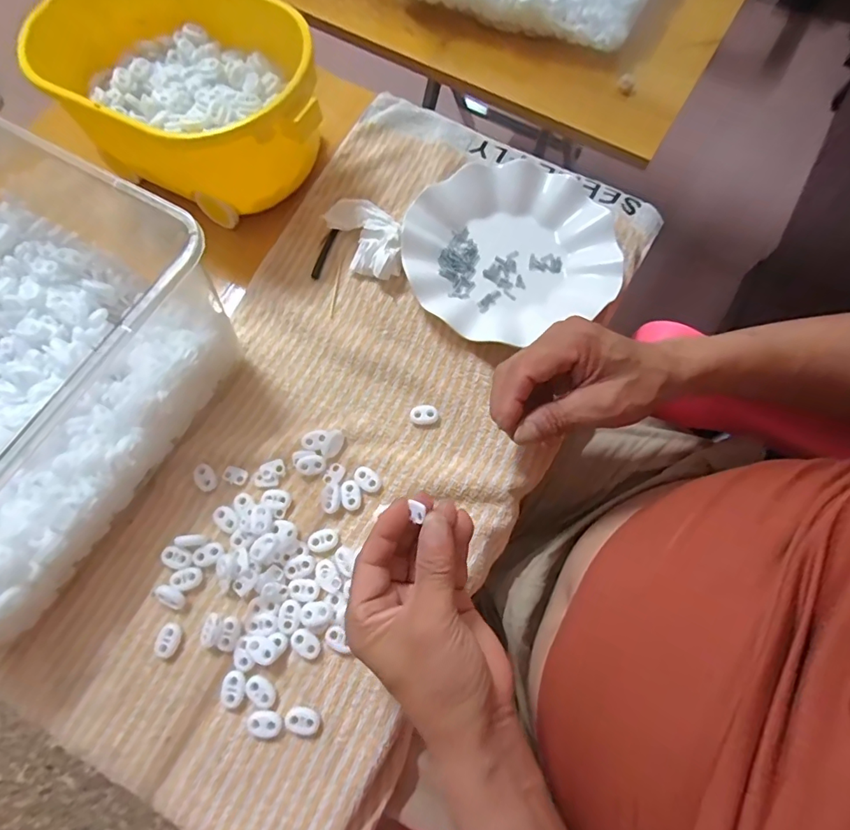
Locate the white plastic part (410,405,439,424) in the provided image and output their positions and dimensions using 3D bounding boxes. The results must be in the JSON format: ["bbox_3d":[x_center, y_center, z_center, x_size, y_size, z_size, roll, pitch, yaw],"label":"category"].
[{"bbox_3d":[-0.001,0.000,0.381,0.022,0.006,0.016,-2,71,0],"label":"white plastic part"}]

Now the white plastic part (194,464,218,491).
[{"bbox_3d":[-0.169,0.048,0.366,0.013,0.004,0.023,-35,74,-11],"label":"white plastic part"}]

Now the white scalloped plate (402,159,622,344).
[{"bbox_3d":[0.070,-0.155,0.423,0.179,0.024,0.176,0,71,0],"label":"white scalloped plate"}]

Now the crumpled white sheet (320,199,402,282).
[{"bbox_3d":[-0.049,-0.155,0.423,0.053,0.023,0.080,-24,73,-8],"label":"crumpled white sheet"}]

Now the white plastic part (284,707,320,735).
[{"bbox_3d":[-0.081,0.202,0.314,0.022,0.007,0.015,12,72,5],"label":"white plastic part"}]

